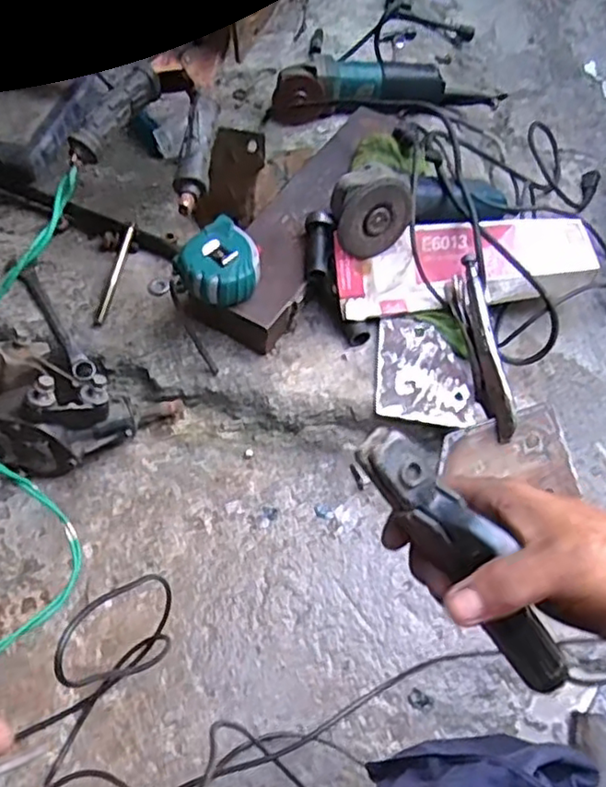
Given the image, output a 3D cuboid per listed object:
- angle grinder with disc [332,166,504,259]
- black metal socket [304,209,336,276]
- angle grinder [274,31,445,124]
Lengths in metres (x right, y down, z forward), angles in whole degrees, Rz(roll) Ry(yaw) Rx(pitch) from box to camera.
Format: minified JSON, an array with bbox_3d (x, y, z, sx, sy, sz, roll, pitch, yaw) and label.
[{"bbox_3d":[0.143,-0.241,0.795,0.276,0.081,0.099,-20,59,-33],"label":"angle grinder with disc"},{"bbox_3d":[0.019,-0.177,0.766,0.032,0.034,0.085,4,58,-3],"label":"black metal socket"},{"bbox_3d":[0.081,-0.475,0.985,0.260,0.067,0.094,-9,60,-10],"label":"angle grinder"}]

